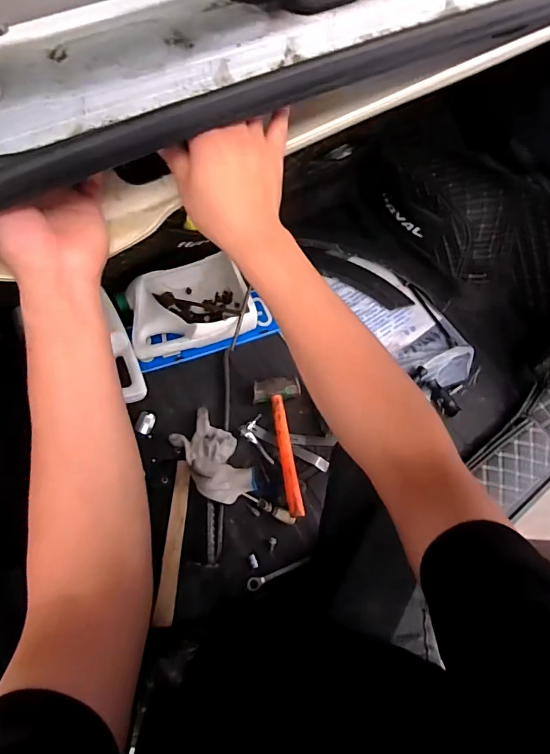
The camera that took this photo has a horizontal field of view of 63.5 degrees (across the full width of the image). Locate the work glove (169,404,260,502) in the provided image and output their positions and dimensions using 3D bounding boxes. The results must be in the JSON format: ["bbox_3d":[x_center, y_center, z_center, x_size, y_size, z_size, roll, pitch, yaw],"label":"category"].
[{"bbox_3d":[-0.136,0.161,0.942,0.120,0.065,0.215,-32,69,-17],"label":"work glove"}]

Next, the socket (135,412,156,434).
[{"bbox_3d":[-0.283,0.101,0.972,0.031,0.027,0.053,8,63,1],"label":"socket"}]

